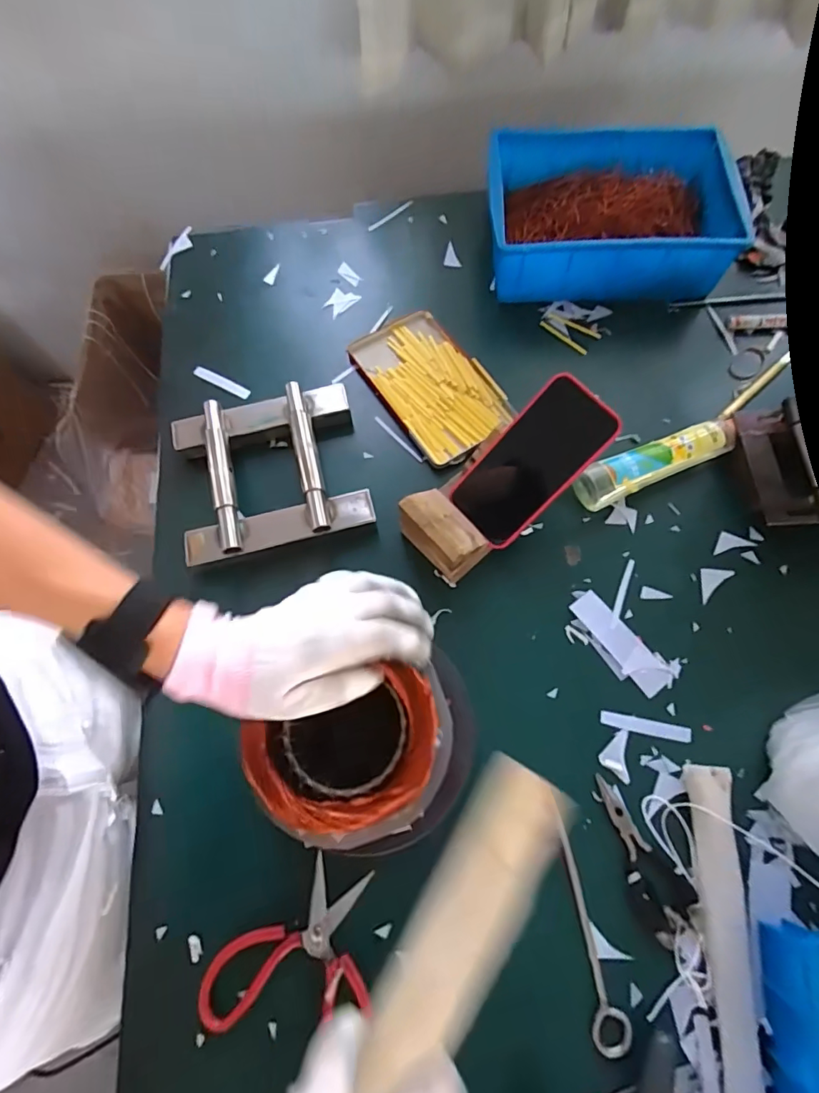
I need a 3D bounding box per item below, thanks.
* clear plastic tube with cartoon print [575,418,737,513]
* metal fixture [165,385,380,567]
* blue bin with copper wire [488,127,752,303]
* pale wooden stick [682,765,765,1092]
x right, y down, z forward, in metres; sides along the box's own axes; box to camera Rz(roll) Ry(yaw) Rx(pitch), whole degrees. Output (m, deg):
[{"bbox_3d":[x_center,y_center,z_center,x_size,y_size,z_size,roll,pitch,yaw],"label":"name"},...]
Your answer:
[{"bbox_3d":[0.263,-0.090,0.542,0.189,0.035,0.041,-23,71,-7],"label":"clear plastic tube with cartoon print"},{"bbox_3d":[-0.150,-0.084,0.546,0.194,0.046,0.177,-13,70,-3],"label":"metal fixture"},{"bbox_3d":[0.242,-0.415,0.640,0.285,0.086,0.201,-1,70,1],"label":"blue bin with copper wire"},{"bbox_3d":[0.249,0.332,0.392,0.032,0.021,0.296,3,70,3],"label":"pale wooden stick"}]

